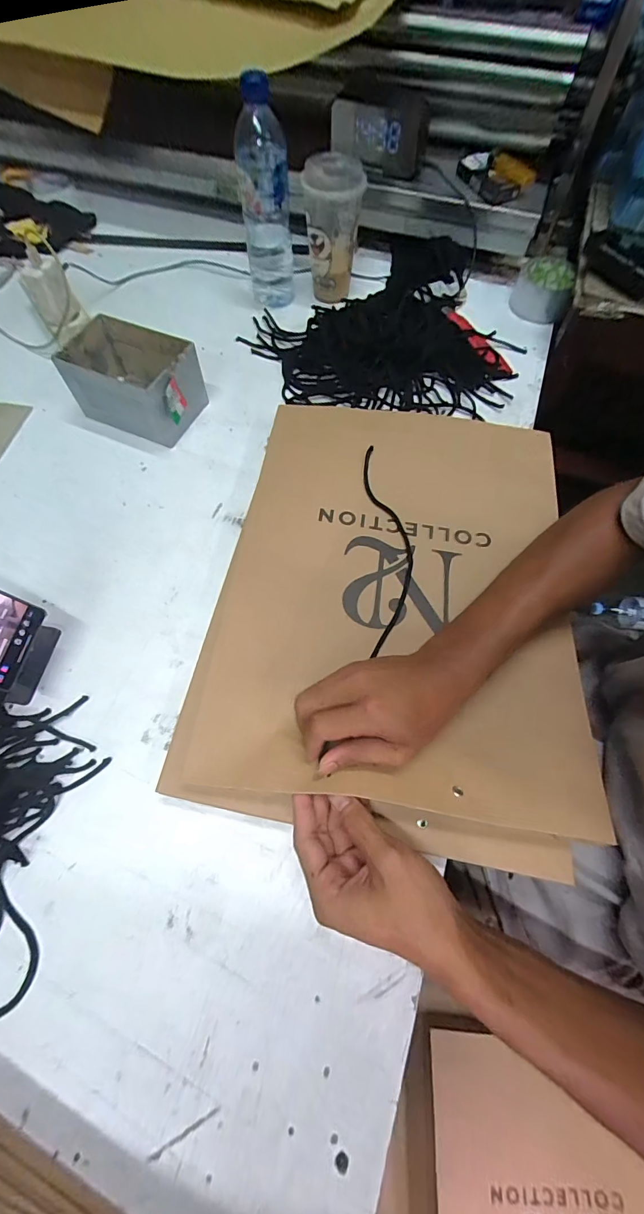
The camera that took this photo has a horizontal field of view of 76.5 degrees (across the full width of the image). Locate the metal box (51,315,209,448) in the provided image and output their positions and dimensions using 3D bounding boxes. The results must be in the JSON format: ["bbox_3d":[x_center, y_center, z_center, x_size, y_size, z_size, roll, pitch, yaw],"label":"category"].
[{"bbox_3d":[-0.235,-0.283,0.515,0.151,0.080,0.101,21,67,9],"label":"metal box"}]

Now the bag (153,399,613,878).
[{"bbox_3d":[0.076,-0.020,0.399,0.336,0.032,0.432,10,65,4],"label":"bag"}]

